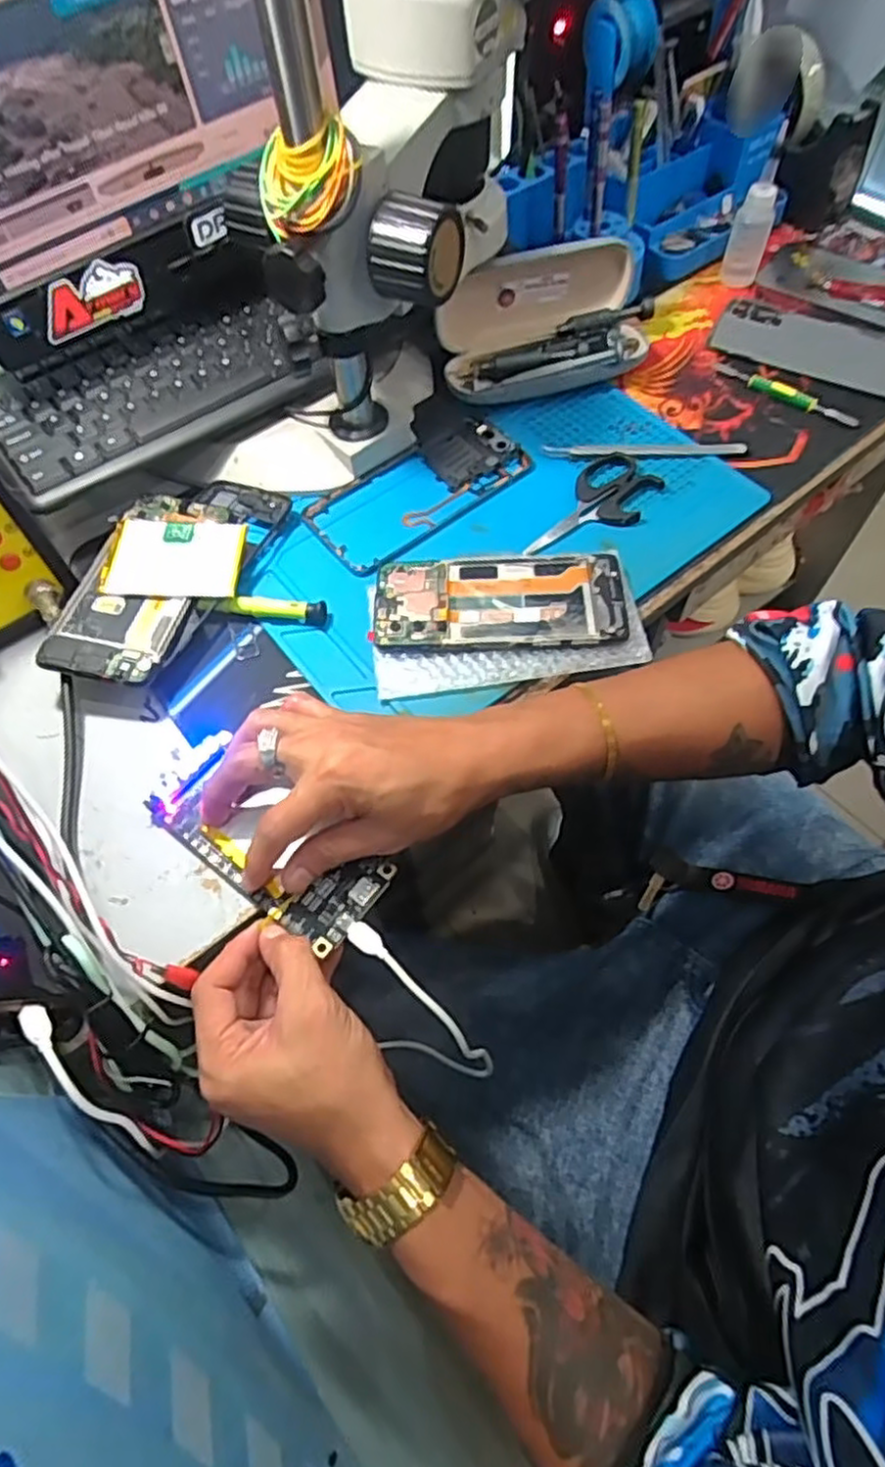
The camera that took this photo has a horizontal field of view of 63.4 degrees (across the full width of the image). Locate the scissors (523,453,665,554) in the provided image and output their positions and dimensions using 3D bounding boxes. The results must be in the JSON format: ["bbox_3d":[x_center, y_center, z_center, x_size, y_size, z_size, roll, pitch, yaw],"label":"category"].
[{"bbox_3d":[0.110,-0.158,0.507,0.053,0.006,0.116,31,68,18],"label":"scissors"}]

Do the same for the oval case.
[{"bbox_3d":[0.086,-0.317,0.553,0.173,0.071,0.088,-14,62,-5],"label":"oval case"}]

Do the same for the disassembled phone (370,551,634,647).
[{"bbox_3d":[0.037,-0.085,0.470,0.159,0.014,0.070,-2,62,2],"label":"disassembled phone"}]

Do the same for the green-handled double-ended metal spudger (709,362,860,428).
[{"bbox_3d":[0.265,-0.265,0.558,0.117,0.005,0.015,35,69,19],"label":"green-handled double-ended metal spudger"}]

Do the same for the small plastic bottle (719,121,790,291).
[{"bbox_3d":[0.257,-0.426,0.585,0.031,0.101,0.027,16,64,11],"label":"small plastic bottle"}]

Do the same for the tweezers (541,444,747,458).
[{"bbox_3d":[0.150,-0.211,0.535,0.148,0.008,0.012,0,62,3],"label":"tweezers"}]

